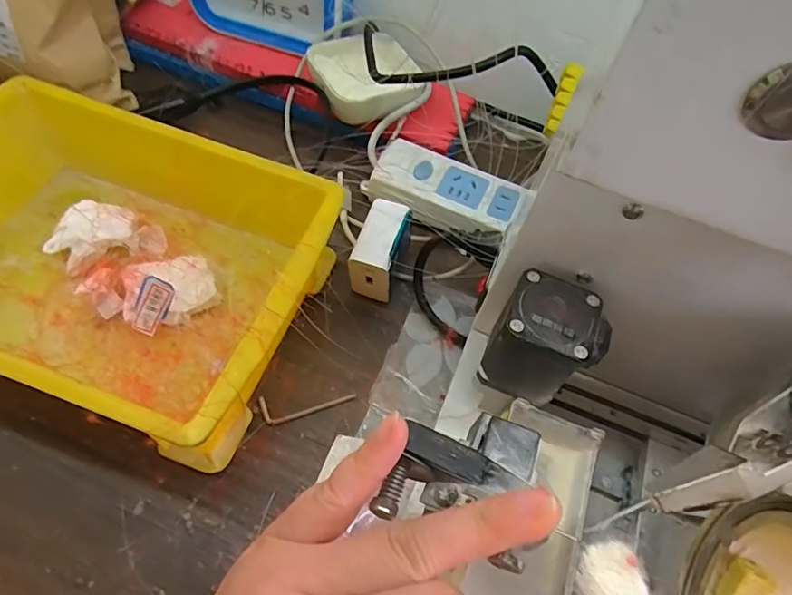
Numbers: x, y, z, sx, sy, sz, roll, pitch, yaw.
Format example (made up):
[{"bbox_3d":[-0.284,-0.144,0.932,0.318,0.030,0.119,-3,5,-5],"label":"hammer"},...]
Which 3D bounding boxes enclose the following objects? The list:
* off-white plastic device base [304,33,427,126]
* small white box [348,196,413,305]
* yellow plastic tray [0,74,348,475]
[{"bbox_3d":[-0.025,-0.184,0.432,0.081,0.031,0.091,-19,63,-18],"label":"off-white plastic device base"},{"bbox_3d":[-0.009,-0.031,0.349,0.032,0.041,0.052,18,61,6],"label":"small white box"},{"bbox_3d":[-0.175,-0.024,0.313,0.248,0.068,0.180,21,58,6],"label":"yellow plastic tray"}]

